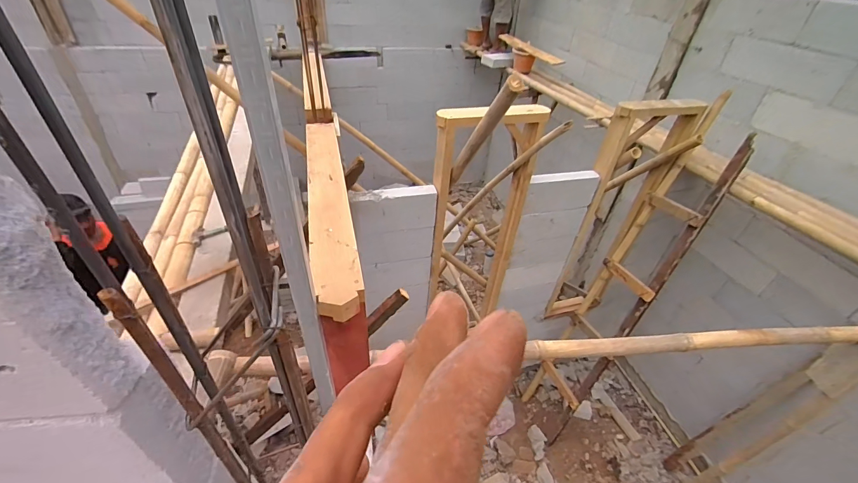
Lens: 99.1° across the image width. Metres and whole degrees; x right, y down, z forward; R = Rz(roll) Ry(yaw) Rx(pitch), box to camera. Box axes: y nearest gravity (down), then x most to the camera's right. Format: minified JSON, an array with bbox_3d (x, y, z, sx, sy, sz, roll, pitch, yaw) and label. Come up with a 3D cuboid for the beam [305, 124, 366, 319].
[{"bbox_3d":[-0.283,-0.139,1.026,0.105,0.049,0.870,-7,40,-14],"label":"beam"}]

